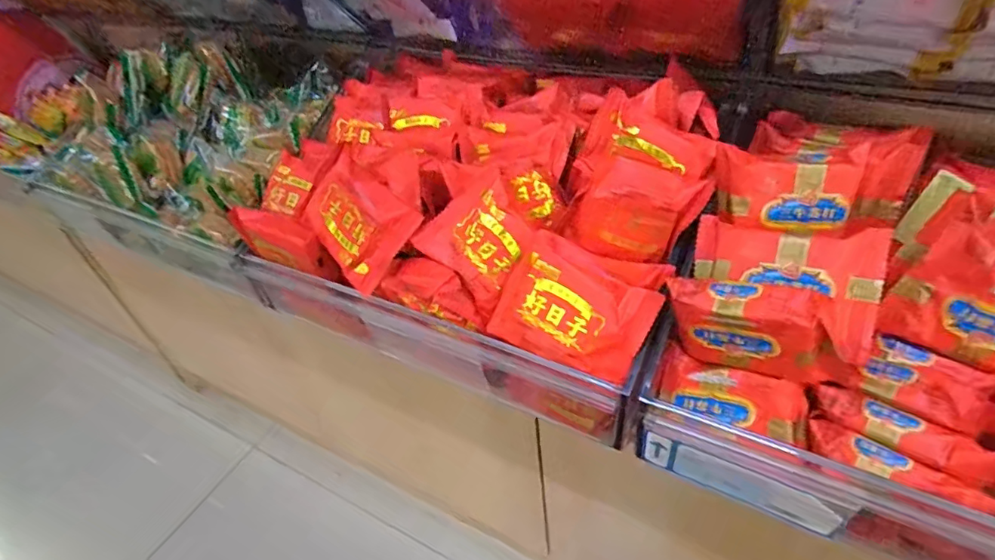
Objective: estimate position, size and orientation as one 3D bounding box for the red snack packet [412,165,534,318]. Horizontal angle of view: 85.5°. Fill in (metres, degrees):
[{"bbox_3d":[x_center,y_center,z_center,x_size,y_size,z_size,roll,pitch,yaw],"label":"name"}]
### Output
[{"bbox_3d":[-0.009,-0.023,0.314,0.061,0.013,0.060,46,103,6],"label":"red snack packet"}]

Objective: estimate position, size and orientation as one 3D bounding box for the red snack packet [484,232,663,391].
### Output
[{"bbox_3d":[0.039,0.019,0.290,0.080,0.060,0.016,27,17,15],"label":"red snack packet"}]

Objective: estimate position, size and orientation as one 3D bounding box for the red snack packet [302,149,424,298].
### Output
[{"bbox_3d":[-0.089,-0.035,0.334,0.068,0.059,0.016,41,14,11],"label":"red snack packet"}]

